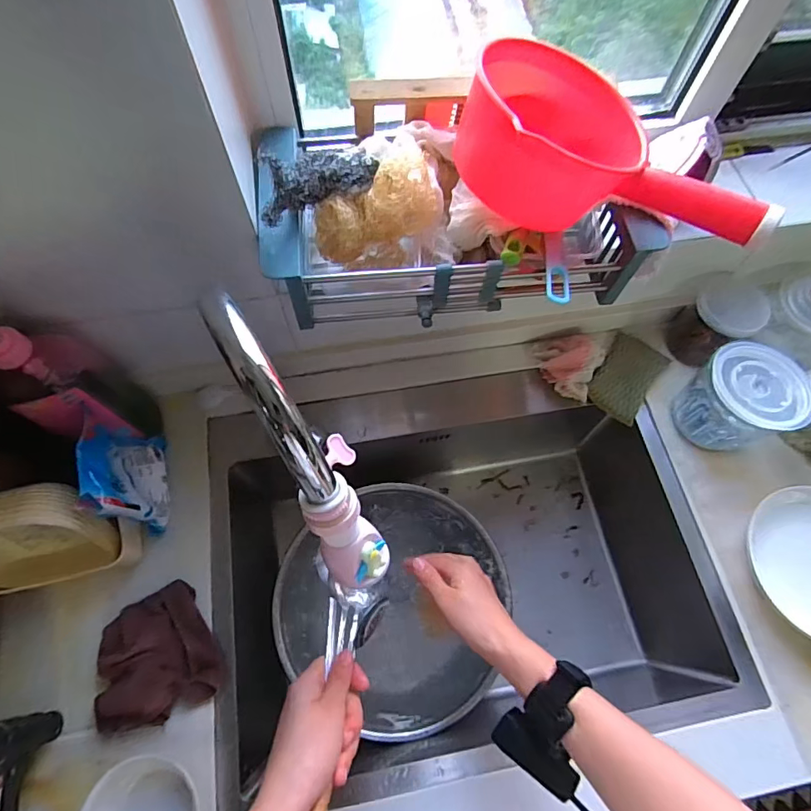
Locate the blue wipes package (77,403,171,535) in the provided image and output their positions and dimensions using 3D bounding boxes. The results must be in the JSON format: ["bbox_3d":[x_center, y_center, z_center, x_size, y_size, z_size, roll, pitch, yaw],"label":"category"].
[{"bbox_3d":[-0.311,0.075,0.542,0.035,0.147,0.119,-18,68,-9],"label":"blue wipes package"}]

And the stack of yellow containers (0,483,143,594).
[{"bbox_3d":[-0.385,0.141,0.514,0.152,0.133,0.078,-12,67,-7],"label":"stack of yellow containers"}]

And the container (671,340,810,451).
[{"bbox_3d":[0.423,-0.004,0.617,0.112,0.127,0.112,1,66,-1],"label":"container"}]

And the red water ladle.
[{"bbox_3d":[0.184,-0.228,0.439,0.265,0.102,0.110,23,68,8],"label":"red water ladle"}]

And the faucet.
[{"bbox_3d":[-0.065,0.036,0.326,0.052,0.048,0.231,-30,115,-14],"label":"faucet"}]

